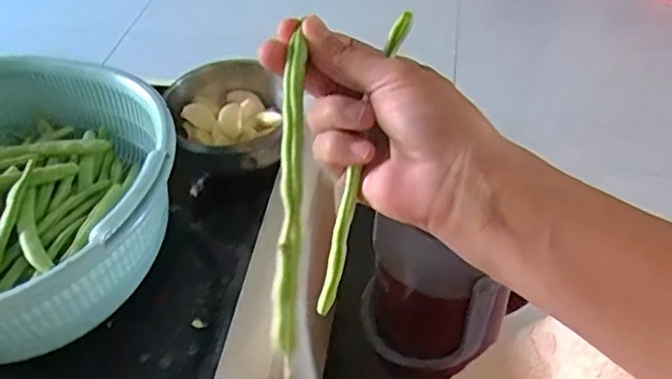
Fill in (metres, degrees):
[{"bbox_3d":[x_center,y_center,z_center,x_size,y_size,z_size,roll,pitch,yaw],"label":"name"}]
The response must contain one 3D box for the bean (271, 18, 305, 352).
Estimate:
[{"bbox_3d":[-0.022,-0.001,0.292,0.011,0.011,0.148,2,83,5],"label":"bean"}]

